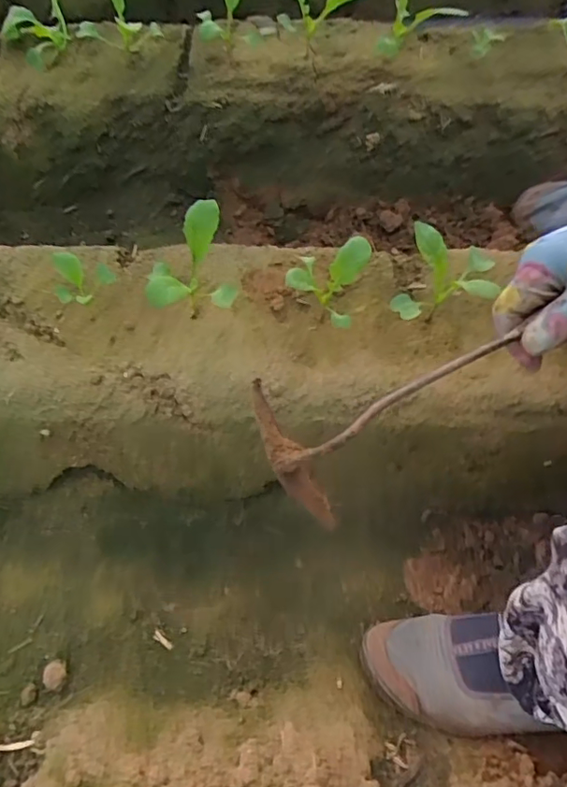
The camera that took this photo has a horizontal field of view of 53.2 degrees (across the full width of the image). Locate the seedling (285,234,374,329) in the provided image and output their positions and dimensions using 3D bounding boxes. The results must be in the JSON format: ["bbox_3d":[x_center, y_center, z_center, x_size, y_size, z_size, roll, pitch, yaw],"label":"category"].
[{"bbox_3d":[0.047,-0.113,0.593,0.067,0.096,0.093,17,66,11],"label":"seedling"}]

